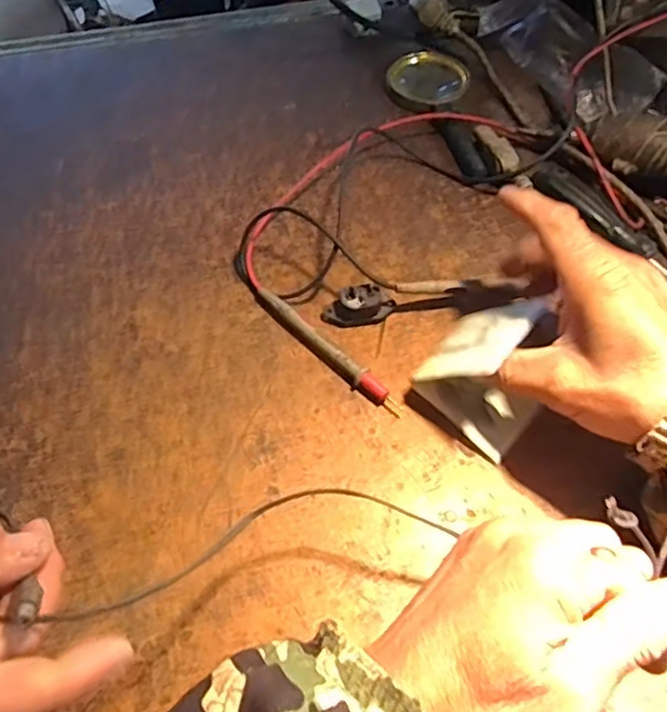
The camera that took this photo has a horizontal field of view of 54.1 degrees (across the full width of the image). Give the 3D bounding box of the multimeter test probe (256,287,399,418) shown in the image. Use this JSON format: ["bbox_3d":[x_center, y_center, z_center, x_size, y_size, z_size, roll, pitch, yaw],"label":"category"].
[{"bbox_3d":[-0.005,-0.006,0.404,0.120,0.011,0.013,39,67,23],"label":"multimeter test probe"}]

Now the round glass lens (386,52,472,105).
[{"bbox_3d":[0.077,-0.228,0.535,0.061,0.013,0.054,37,67,22],"label":"round glass lens"}]

